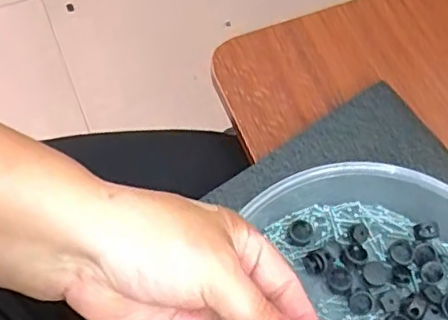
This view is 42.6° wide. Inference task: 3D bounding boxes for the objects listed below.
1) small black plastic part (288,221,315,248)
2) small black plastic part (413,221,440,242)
[{"bbox_3d":[0.053,0.050,0.391,0.017,0.004,0.017,1,68,-3],"label":"small black plastic part"},{"bbox_3d":[0.147,0.052,0.415,0.018,0.005,0.013,-11,69,-7],"label":"small black plastic part"}]

